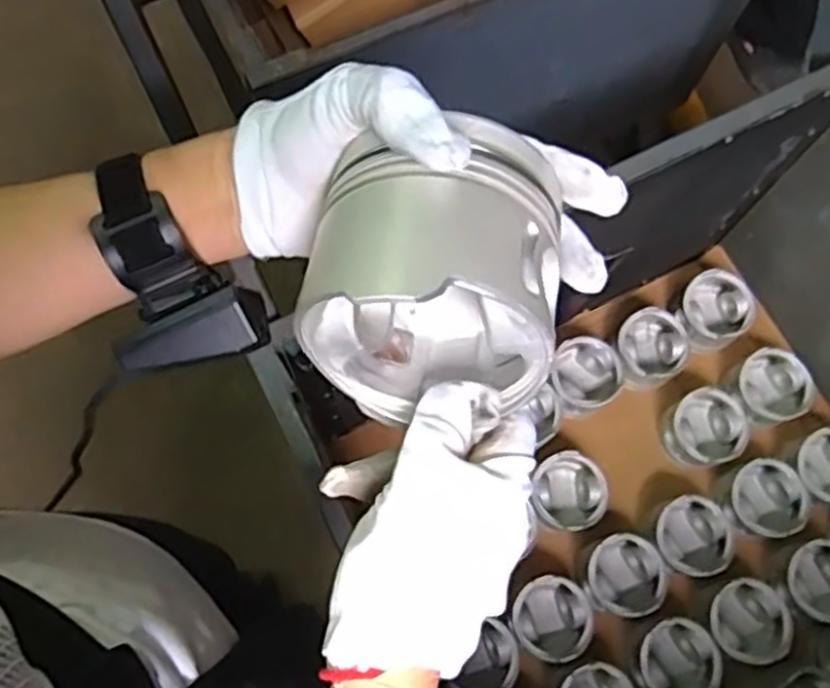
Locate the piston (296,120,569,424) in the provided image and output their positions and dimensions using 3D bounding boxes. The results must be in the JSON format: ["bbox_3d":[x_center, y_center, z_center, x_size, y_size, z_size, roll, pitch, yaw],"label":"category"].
[{"bbox_3d":[0.009,-0.024,0.324,0.096,0.095,0.091,10,72,1],"label":"piston"}]

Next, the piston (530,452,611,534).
[{"bbox_3d":[0.216,0.208,1.064,0.100,0.064,0.101,-8,72,-5],"label":"piston"}]

